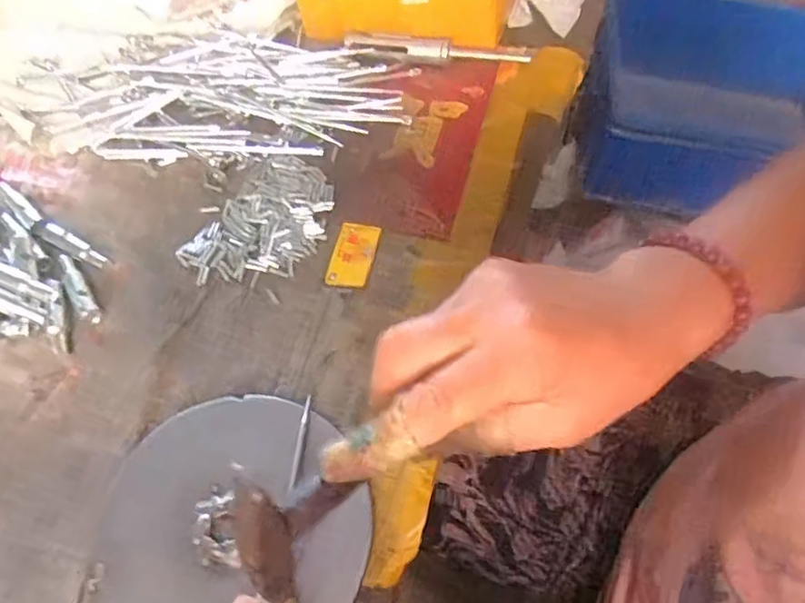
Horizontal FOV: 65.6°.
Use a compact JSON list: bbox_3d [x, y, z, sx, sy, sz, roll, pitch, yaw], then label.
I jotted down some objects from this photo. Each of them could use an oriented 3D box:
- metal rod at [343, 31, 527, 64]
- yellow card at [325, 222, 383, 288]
[{"bbox_3d":[0.025,-0.183,0.453,0.134,0.012,0.018,6,59,6],"label":"metal rod"},{"bbox_3d":[-0.029,-0.029,0.371,0.025,0.004,0.044,11,60,9],"label":"yellow card"}]

